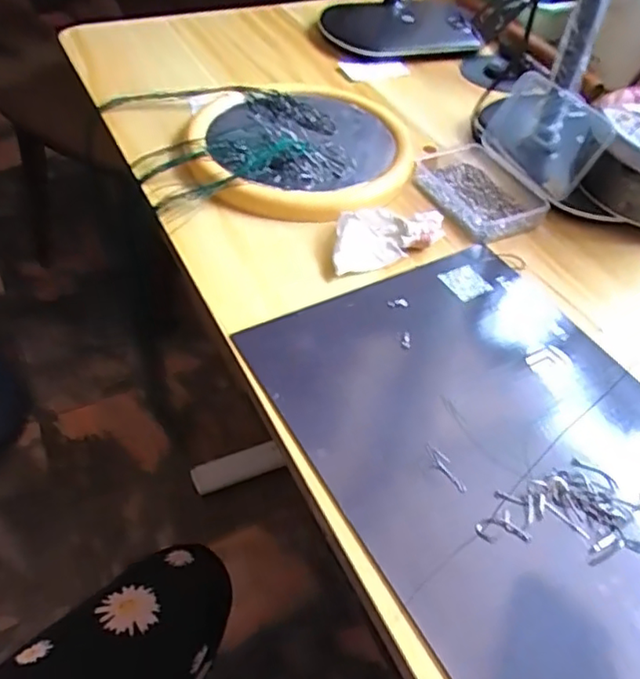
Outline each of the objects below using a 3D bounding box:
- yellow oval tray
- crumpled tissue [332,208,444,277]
[{"bbox_3d":[-0.016,-0.161,0.491,0.172,0.023,0.170,11,46,2],"label":"yellow oval tray"},{"bbox_3d":[0.042,-0.075,0.430,0.085,0.019,0.046,-19,53,-24],"label":"crumpled tissue"}]

